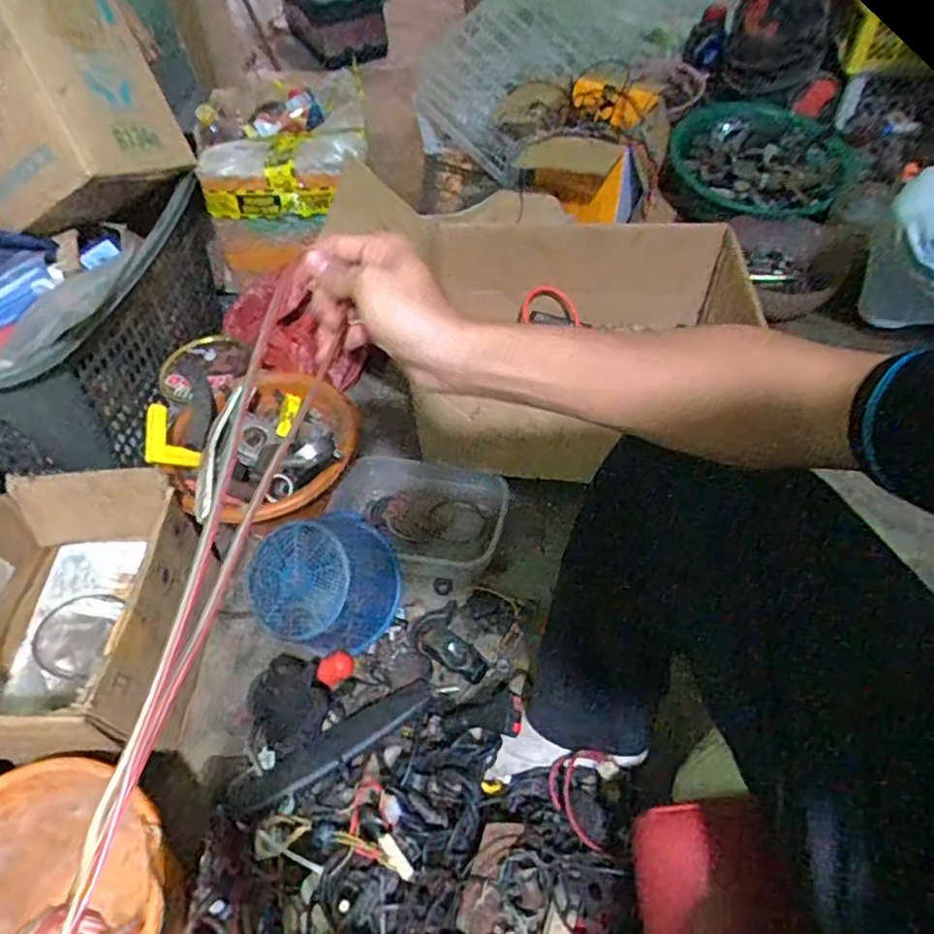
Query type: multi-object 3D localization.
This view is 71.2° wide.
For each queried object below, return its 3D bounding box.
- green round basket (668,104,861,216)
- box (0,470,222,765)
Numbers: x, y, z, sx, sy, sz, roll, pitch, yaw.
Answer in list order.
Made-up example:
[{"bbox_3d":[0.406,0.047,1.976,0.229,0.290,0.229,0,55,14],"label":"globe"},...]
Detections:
[{"bbox_3d":[0.612,-0.650,1.353,0.359,0.097,0.416,21,56,18],"label":"green round basket"},{"bbox_3d":[-0.462,0.188,0.784,0.232,0.200,0.301,-2,52,1],"label":"box"}]

